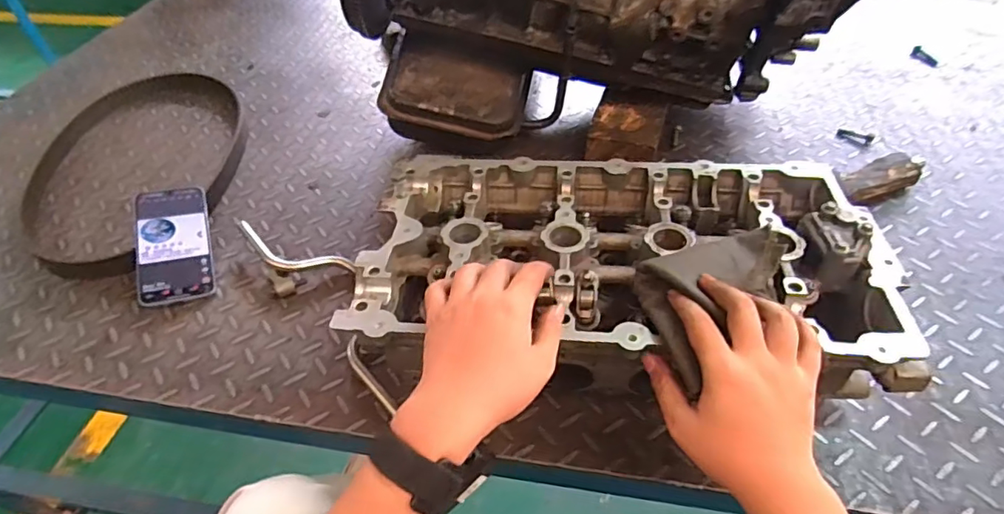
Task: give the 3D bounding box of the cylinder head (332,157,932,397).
[{"bbox_3d":[0.102,0.008,0.515,0.443,0.108,0.230,2,50,5],"label":"cylinder head"}]

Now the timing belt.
[{"bbox_3d":[-0.533,-0.152,0.826,0.281,0.043,0.493,-16,48,-12],"label":"timing belt"}]

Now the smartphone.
[{"bbox_3d":[-0.397,-0.018,0.664,0.078,0.012,0.154,-8,65,-23],"label":"smartphone"}]

